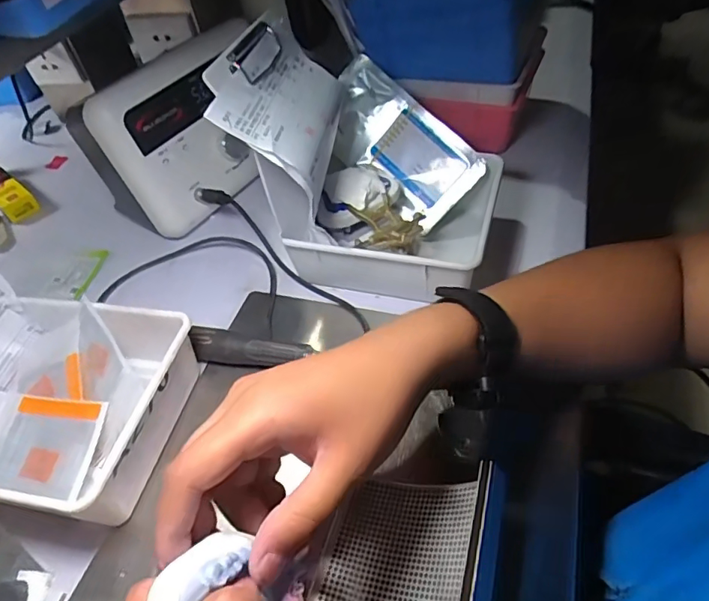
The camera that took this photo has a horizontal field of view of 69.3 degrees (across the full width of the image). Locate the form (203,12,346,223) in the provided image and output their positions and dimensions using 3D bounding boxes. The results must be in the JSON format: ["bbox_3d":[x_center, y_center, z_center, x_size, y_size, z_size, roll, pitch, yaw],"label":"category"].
[{"bbox_3d":[-0.056,-0.161,0.405,0.110,0.023,0.144,26,52,-28],"label":"form"}]

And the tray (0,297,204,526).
[{"bbox_3d":[-0.229,0.078,0.389,0.191,0.064,0.152,6,50,13],"label":"tray"}]

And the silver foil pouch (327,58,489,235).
[{"bbox_3d":[0.043,-0.157,0.520,0.166,0.091,0.034,44,23,8],"label":"silver foil pouch"}]

